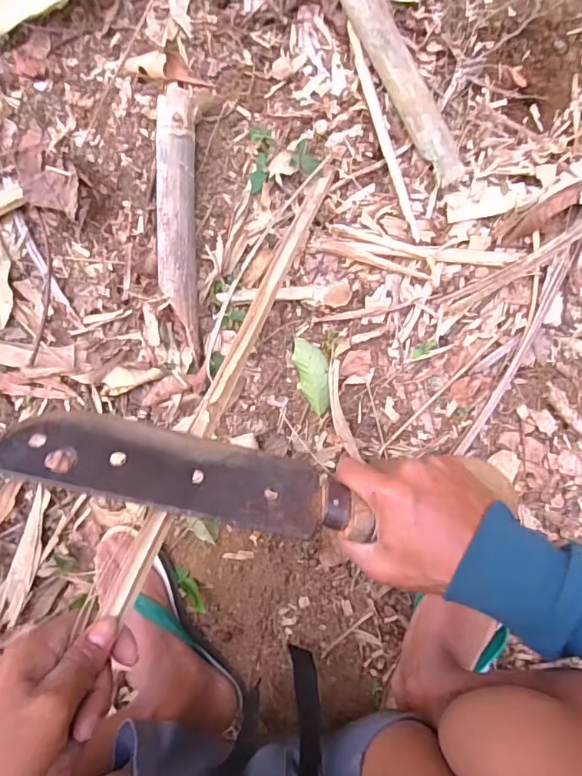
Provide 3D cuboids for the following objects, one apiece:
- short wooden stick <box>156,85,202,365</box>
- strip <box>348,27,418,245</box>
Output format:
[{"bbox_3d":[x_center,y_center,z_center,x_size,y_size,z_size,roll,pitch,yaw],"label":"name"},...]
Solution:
[{"bbox_3d":[-0.120,-0.171,0.546,0.041,0.033,0.266,2,97,6],"label":"short wooden stick"},{"bbox_3d":[0.093,-0.256,0.515,0.012,0.007,0.220,-17,95,8],"label":"strip"}]

